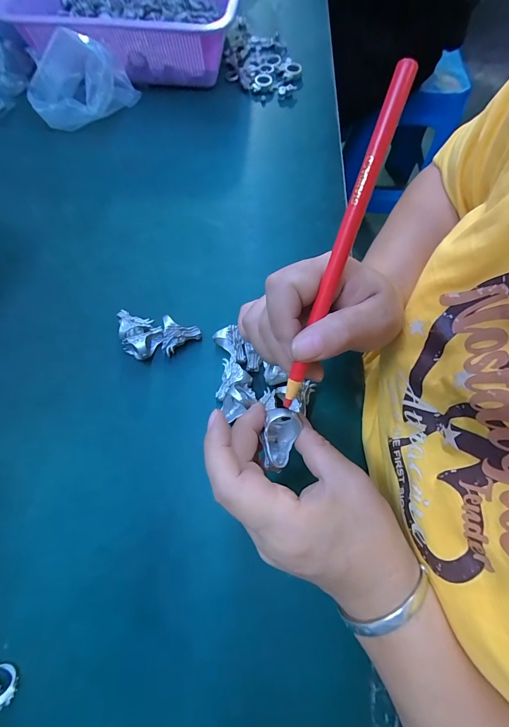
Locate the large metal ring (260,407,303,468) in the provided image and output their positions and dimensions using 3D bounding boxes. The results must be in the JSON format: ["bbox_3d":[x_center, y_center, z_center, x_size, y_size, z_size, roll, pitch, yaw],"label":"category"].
[{"bbox_3d":[0.015,0.047,0.203,0.022,0.022,0.034,13,67,4],"label":"large metal ring"}]

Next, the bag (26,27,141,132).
[{"bbox_3d":[-0.225,-0.359,0.410,0.127,0.076,0.075,-5,67,-4],"label":"bag"}]

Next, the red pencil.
[{"bbox_3d":[0.042,-0.051,0.166,0.010,0.005,0.166,19,110,7],"label":"red pencil"}]

